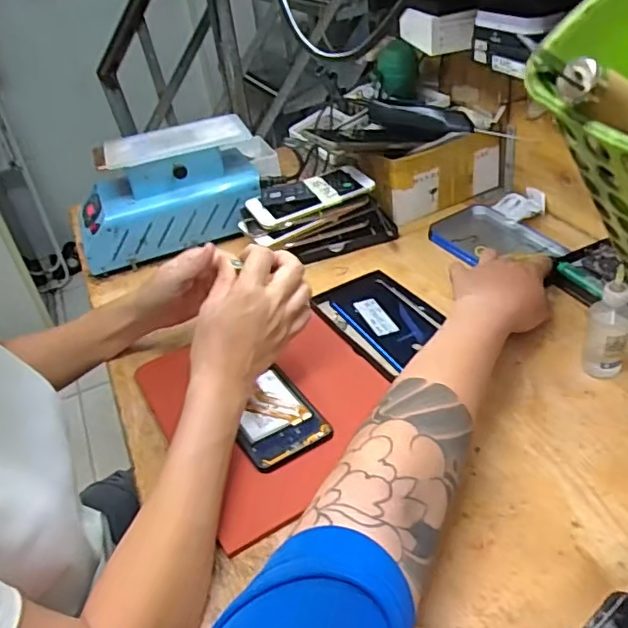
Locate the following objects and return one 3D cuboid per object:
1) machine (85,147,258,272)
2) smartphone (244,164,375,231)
[{"bbox_3d":[-0.197,-0.152,0.788,0.243,0.119,0.092,-20,39,-14],"label":"machine"},{"bbox_3d":[-0.004,-0.152,0.741,0.157,0.012,0.069,-24,49,-14],"label":"smartphone"}]

